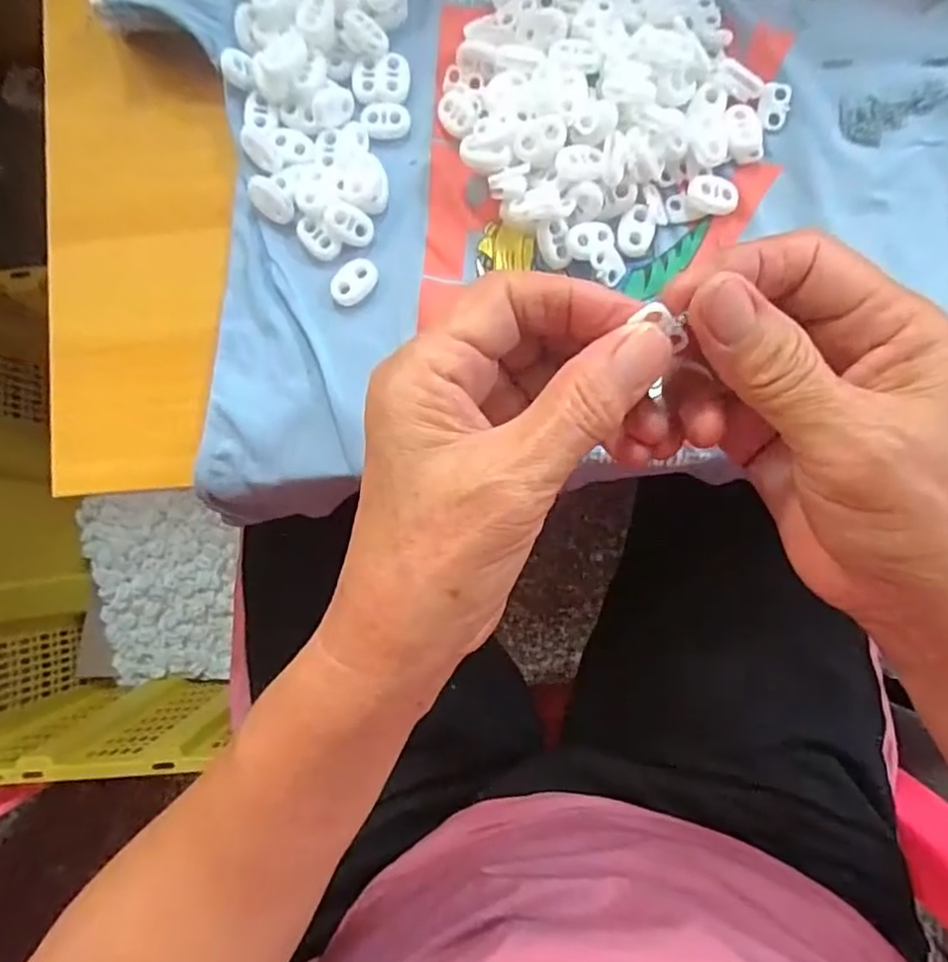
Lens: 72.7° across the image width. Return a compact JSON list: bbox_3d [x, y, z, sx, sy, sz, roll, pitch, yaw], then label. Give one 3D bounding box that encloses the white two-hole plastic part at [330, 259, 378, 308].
[{"bbox_3d":[-0.054,-0.089,0.287,0.015,0.006,0.023,44,89,6],"label":"white two-hole plastic part"}]

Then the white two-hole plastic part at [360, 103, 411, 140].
[{"bbox_3d":[-0.040,-0.163,0.290,0.021,0.004,0.016,0,86,4],"label":"white two-hole plastic part"}]

